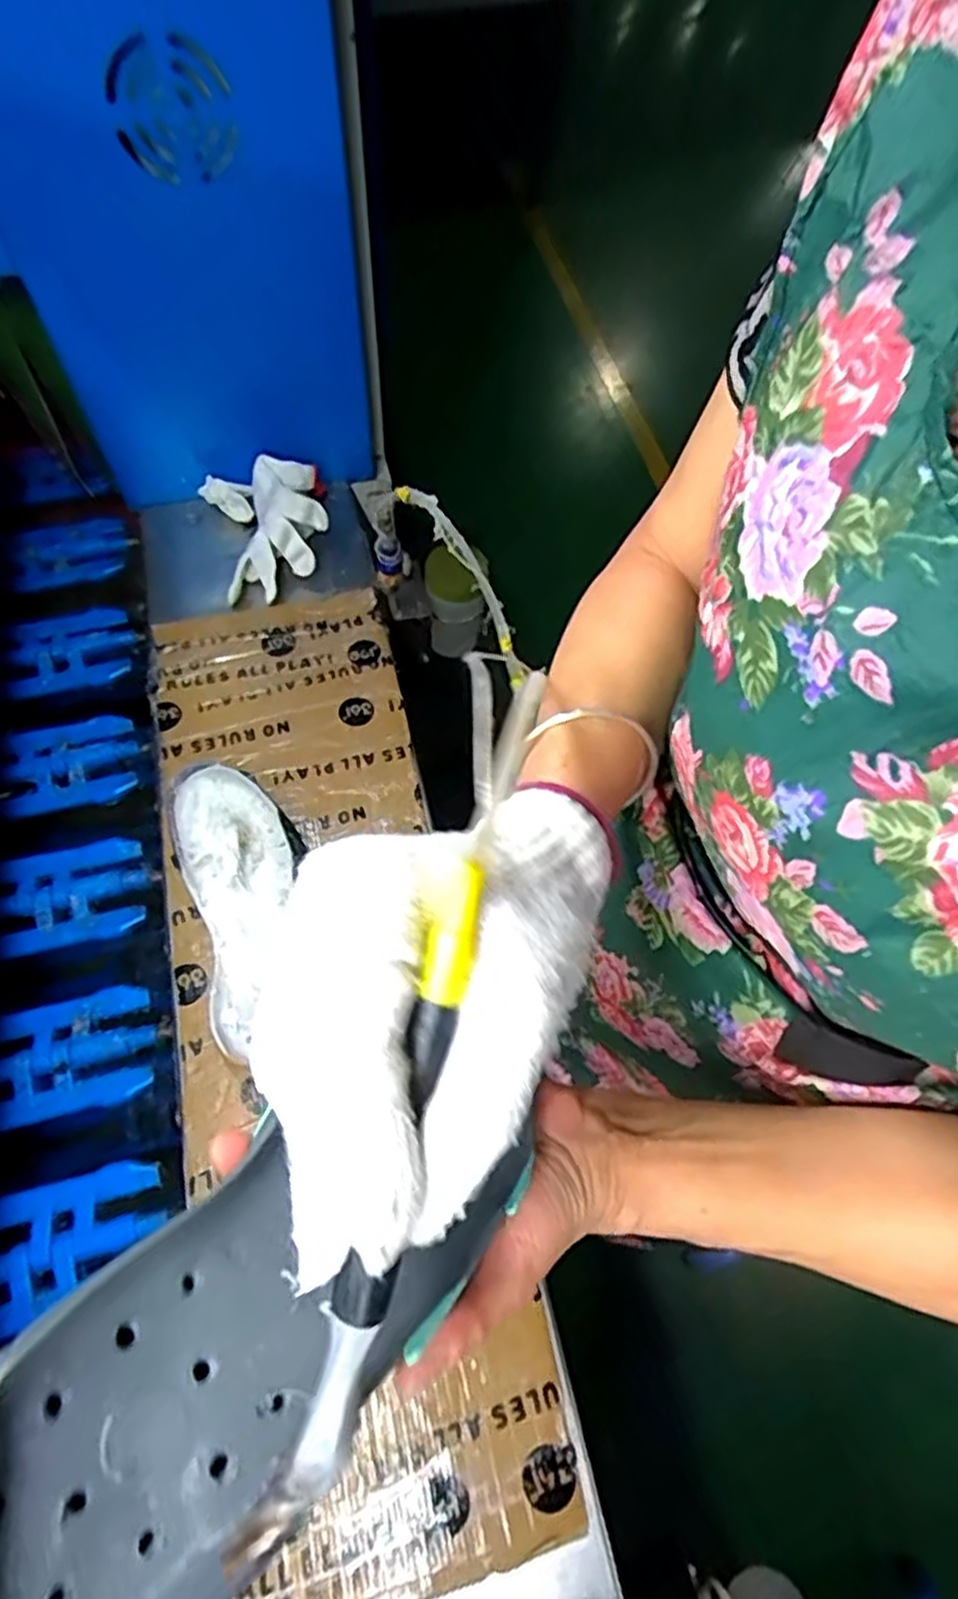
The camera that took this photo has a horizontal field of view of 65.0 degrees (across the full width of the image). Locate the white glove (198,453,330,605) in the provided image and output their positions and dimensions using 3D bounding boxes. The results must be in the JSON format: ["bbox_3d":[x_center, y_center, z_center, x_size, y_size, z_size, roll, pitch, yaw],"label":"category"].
[{"bbox_3d":[-0.226,-0.305,0.803,0.119,0.086,0.162,-13,61,-11],"label":"white glove"}]

